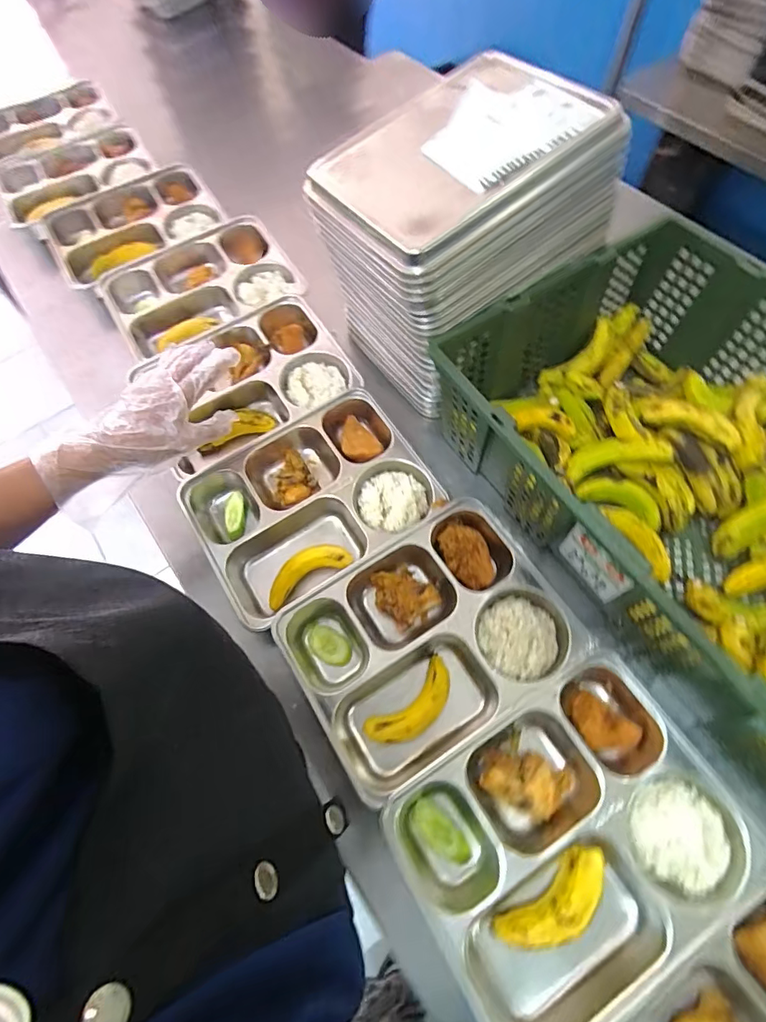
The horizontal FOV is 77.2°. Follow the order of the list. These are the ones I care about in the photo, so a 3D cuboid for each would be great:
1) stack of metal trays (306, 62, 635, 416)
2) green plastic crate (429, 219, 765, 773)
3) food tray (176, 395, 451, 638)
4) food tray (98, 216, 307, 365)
[{"bbox_3d":[0.088,-0.321,0.603,0.285,0.274,0.228,-28,66,-12],"label":"stack of metal trays"},{"bbox_3d":[0.362,-0.041,0.532,0.391,0.168,0.538,-31,66,-13],"label":"green plastic crate"},{"bbox_3d":[-0.091,-0.011,0.607,0.273,0.056,0.207,-32,66,-13],"label":"food tray"},{"bbox_3d":[-0.285,-0.351,0.760,0.278,0.044,0.219,-30,66,-13],"label":"food tray"}]

